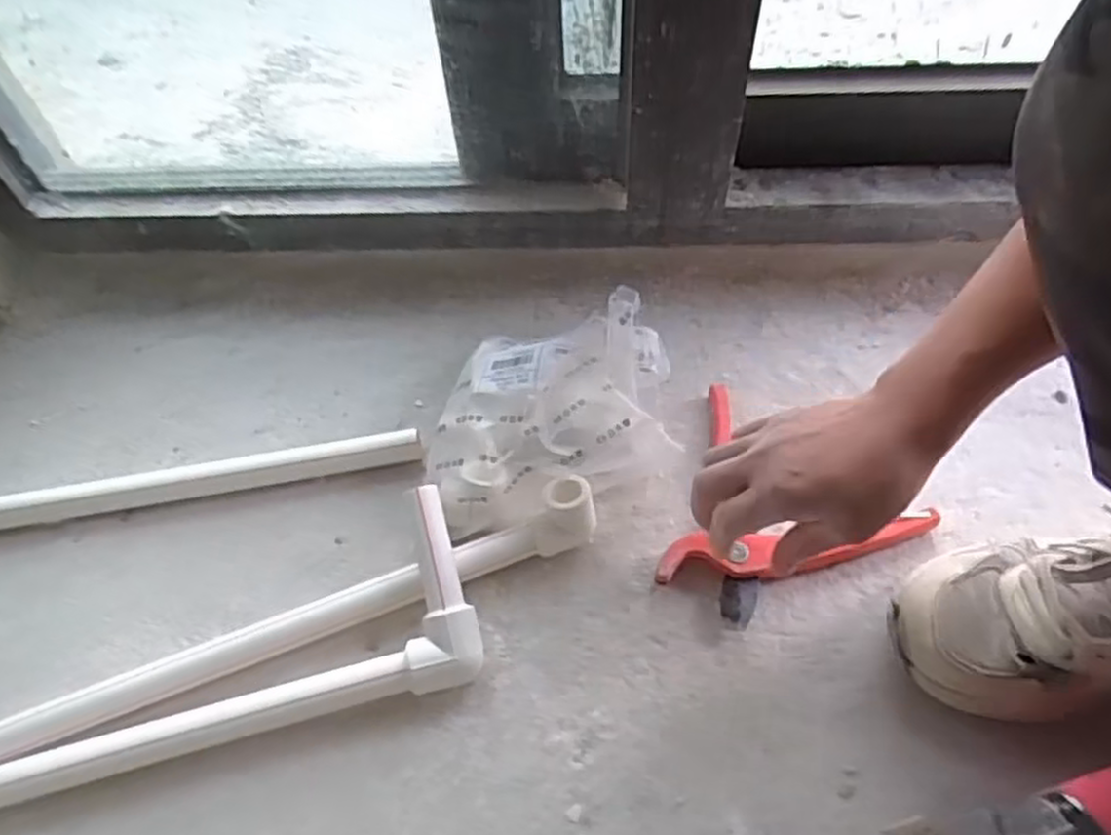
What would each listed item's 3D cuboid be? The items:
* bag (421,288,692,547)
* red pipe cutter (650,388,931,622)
[{"bbox_3d":[-0.006,0.002,0.586,0.202,0.109,0.136,-17,56,-8],"label":"bag"},{"bbox_3d":[0.152,0.081,0.577,0.193,0.037,0.167,36,64,25],"label":"red pipe cutter"}]

